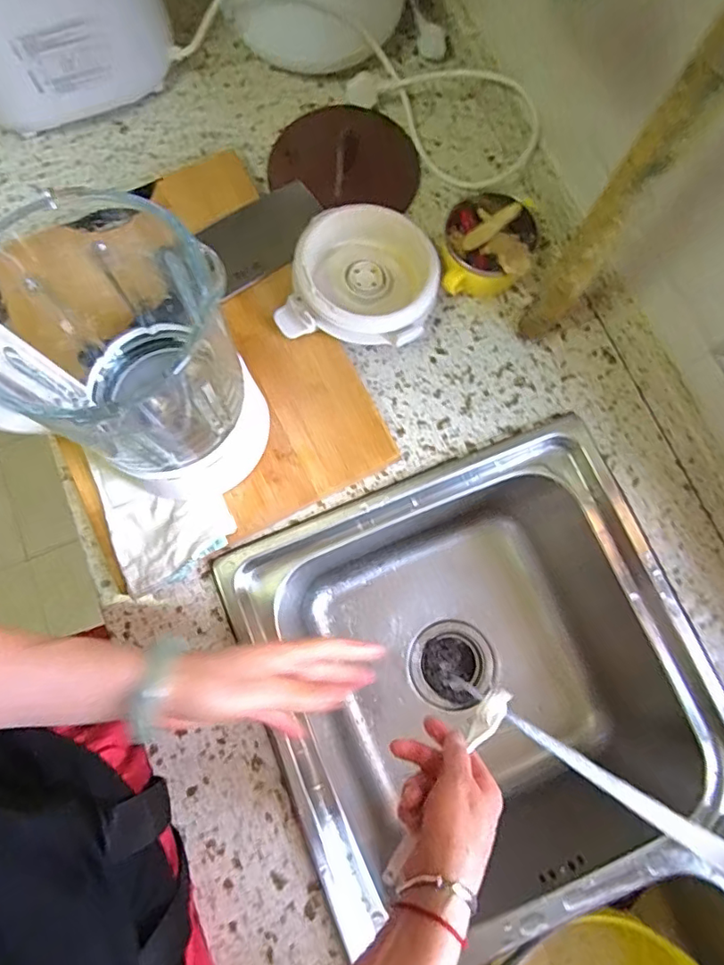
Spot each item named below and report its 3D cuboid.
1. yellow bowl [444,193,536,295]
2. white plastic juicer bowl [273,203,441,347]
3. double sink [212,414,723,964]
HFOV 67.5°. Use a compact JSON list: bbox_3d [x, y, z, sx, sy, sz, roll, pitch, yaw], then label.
[{"bbox_3d":[0.132,-0.248,0.564,0.096,0.065,0.095,0,78,0],"label":"yellow bowl"},{"bbox_3d":[0.001,-0.205,0.554,0.142,0.068,0.137,0,78,0],"label":"white plastic juicer bowl"},{"bbox_3d":[0.177,0.342,0.585,0.400,0.234,0.707,-22,79,-5],"label":"double sink"}]

